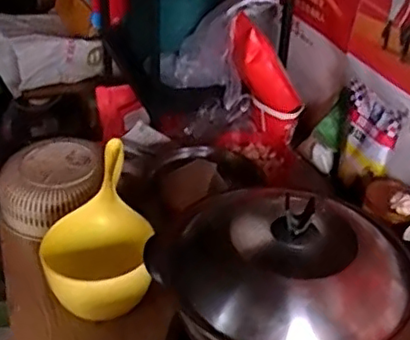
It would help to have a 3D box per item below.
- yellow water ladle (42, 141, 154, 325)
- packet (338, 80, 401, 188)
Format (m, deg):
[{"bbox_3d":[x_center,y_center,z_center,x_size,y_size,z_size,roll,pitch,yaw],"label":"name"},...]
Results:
[{"bbox_3d":[-0.173,0.096,0.979,0.157,0.122,0.281,-2,33,-11],"label":"yellow water ladle"},{"bbox_3d":[0.291,-0.054,1.143,0.019,0.179,0.122,-3,29,-34],"label":"packet"}]

